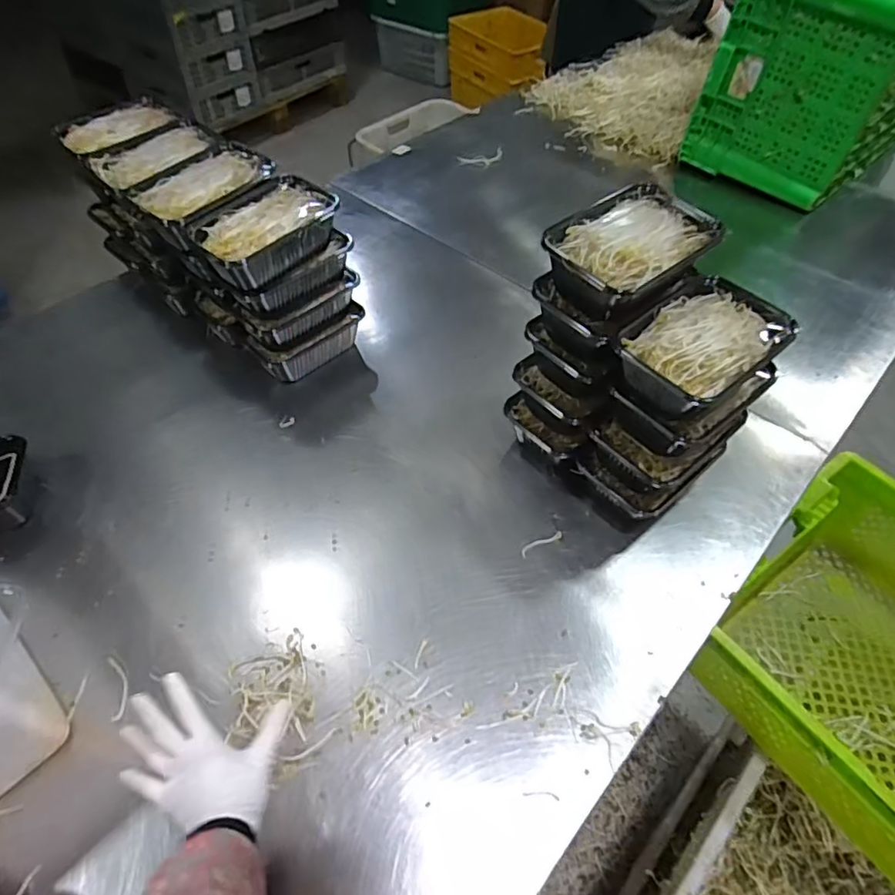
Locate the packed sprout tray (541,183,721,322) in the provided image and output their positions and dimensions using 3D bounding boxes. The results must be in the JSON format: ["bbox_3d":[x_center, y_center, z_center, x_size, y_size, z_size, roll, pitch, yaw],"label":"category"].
[{"bbox_3d":[0.196,-0.208,0.631,0.180,0.067,0.124,-33,59,-21],"label":"packed sprout tray"}]

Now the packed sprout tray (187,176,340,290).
[{"bbox_3d":[-0.238,-0.285,0.767,0.120,0.057,0.181,35,61,25],"label":"packed sprout tray"}]

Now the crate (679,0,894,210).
[{"bbox_3d":[0.812,-0.794,1.207,0.442,0.392,0.338,-34,59,-22],"label":"crate"}]

